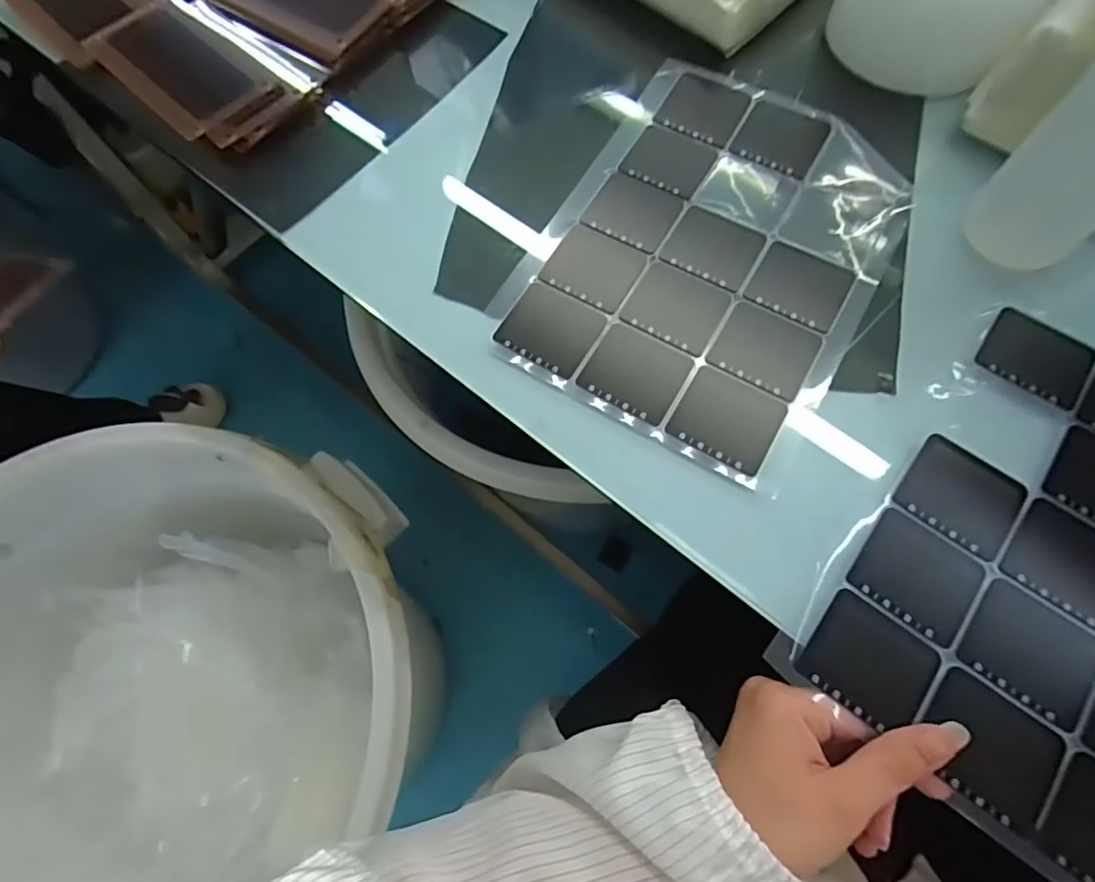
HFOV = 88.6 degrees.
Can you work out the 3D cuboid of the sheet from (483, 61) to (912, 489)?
[{"bbox_3d":[0.105,-0.129,0.362,0.194,0.007,0.273,30,75,12],"label":"sheet"}]

